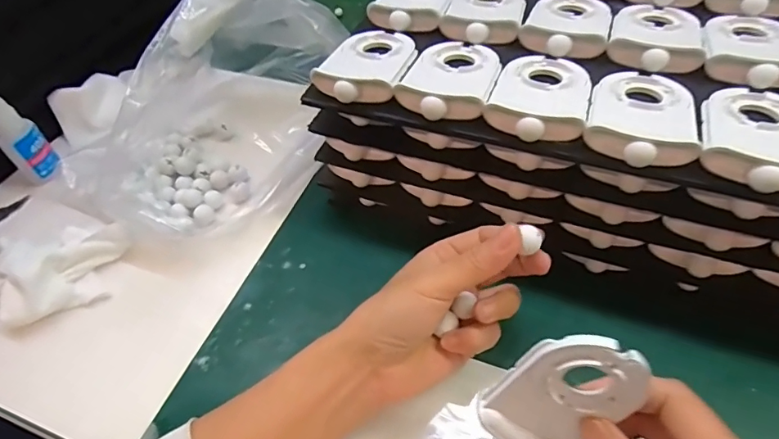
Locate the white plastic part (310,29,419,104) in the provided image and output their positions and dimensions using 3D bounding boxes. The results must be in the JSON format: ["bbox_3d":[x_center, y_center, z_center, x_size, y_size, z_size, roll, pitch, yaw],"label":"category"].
[{"bbox_3d":[-0.015,-0.114,0.342,0.061,0.016,0.090,11,52,14],"label":"white plastic part"}]

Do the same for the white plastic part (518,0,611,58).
[{"bbox_3d":[0.131,-0.148,0.351,0.057,0.016,0.089,15,53,16],"label":"white plastic part"}]

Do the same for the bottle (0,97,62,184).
[{"bbox_3d":[-0.321,-0.077,0.410,0.032,0.095,0.027,-39,57,-24],"label":"bottle"}]

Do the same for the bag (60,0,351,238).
[{"bbox_3d":[-0.139,-0.121,0.429,0.147,0.121,0.284,7,51,11],"label":"bag"}]

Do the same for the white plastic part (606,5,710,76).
[{"bbox_3d":[0.187,-0.132,0.335,0.058,0.015,0.084,16,54,18],"label":"white plastic part"}]

